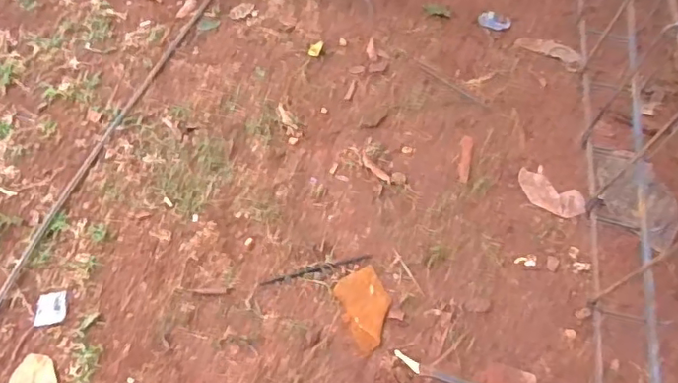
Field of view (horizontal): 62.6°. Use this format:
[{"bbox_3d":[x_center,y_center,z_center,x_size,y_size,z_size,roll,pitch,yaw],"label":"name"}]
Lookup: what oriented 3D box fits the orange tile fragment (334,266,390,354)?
[{"bbox_3d":[0.046,0.190,0.909,0.077,0.016,0.134,-15,61,-14],"label":"orange tile fragment"}]

